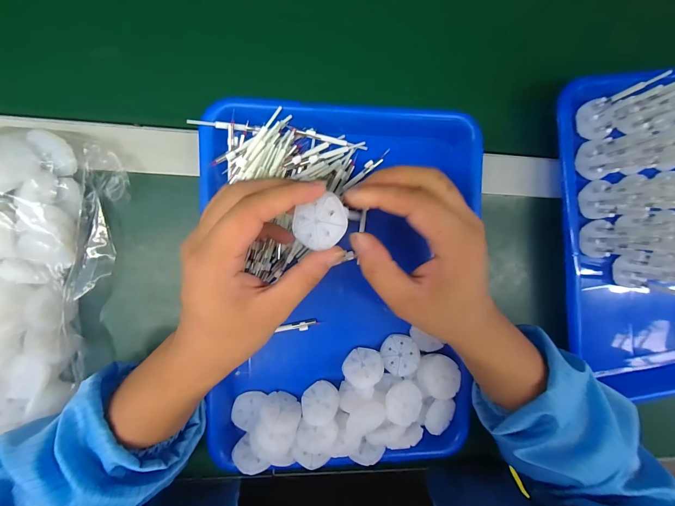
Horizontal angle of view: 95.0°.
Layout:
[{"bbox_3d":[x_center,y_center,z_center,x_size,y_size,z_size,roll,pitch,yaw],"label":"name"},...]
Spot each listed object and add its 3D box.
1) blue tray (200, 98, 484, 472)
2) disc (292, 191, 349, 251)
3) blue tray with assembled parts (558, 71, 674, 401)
[{"bbox_3d":[0.012,0.030,0.290,0.250,0.050,0.327,0,95,-7],"label":"blue tray"},{"bbox_3d":[-0.011,-0.019,0.203,0.036,0.004,0.031,-26,88,15],"label":"disc"},{"bbox_3d":[0.349,-0.006,0.313,0.232,0.078,0.342,-9,96,-6],"label":"blue tray with assembled parts"}]

